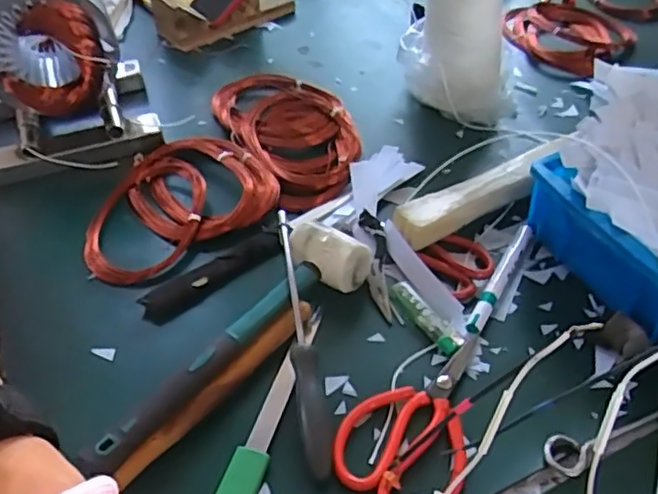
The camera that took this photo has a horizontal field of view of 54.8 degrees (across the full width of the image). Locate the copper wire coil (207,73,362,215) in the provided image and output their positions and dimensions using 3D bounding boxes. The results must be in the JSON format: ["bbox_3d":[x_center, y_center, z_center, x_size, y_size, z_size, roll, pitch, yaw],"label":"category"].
[{"bbox_3d":[-0.042,-0.136,0.729,0.124,0.027,0.229,-22,48,-20],"label":"copper wire coil"}]

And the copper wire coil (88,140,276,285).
[{"bbox_3d":[-0.167,-0.052,0.658,0.204,0.021,0.171,-34,53,-29],"label":"copper wire coil"}]

